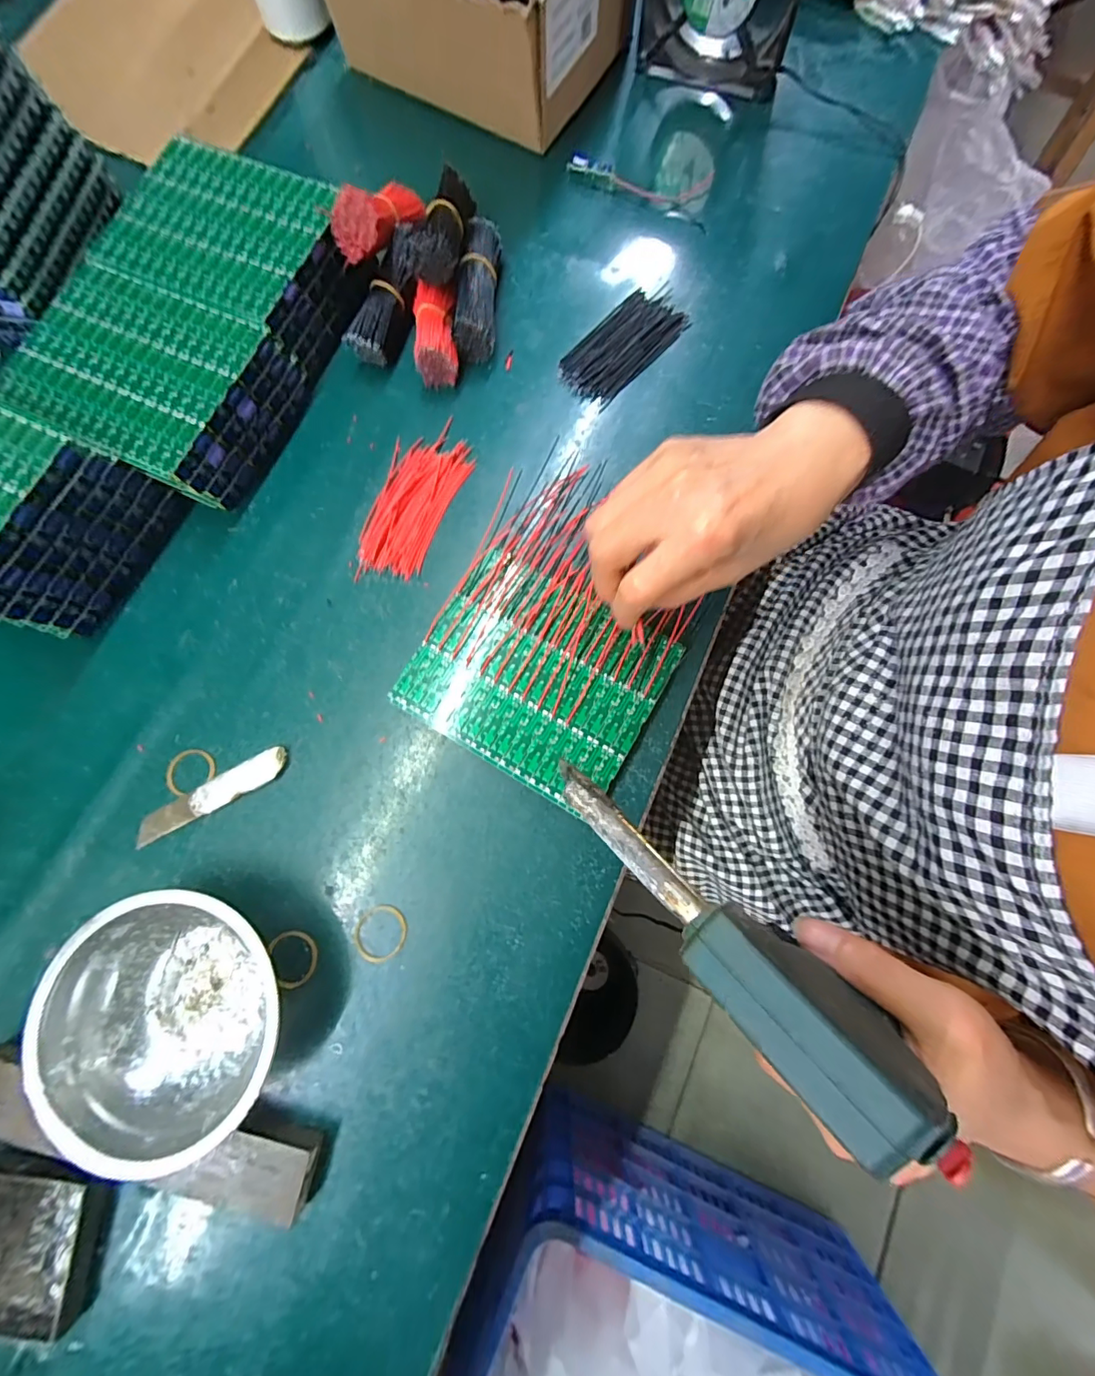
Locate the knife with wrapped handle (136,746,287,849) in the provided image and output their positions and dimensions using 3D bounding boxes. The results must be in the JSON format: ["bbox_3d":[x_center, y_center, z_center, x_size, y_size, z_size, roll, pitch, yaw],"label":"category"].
[{"bbox_3d":[-0.215,0.068,0.302,0.103,0.006,0.019,-28,79,-5],"label":"knife with wrapped handle"}]

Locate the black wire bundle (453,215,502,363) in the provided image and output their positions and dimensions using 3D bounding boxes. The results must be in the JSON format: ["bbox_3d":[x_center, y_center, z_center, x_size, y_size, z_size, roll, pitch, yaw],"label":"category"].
[{"bbox_3d":[-0.052,-0.307,0.362,0.029,0.029,0.102,3,78,2],"label":"black wire bundle"}]

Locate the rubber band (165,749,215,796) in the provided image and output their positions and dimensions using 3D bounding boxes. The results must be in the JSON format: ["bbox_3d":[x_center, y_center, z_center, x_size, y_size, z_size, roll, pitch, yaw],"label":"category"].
[{"bbox_3d":[-0.233,0.053,0.307,0.031,0.004,0.028,-34,81,-6],"label":"rubber band"}]

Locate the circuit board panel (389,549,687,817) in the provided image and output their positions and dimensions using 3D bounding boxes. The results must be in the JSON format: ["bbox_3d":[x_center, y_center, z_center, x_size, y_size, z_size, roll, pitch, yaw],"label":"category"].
[{"bbox_3d":[-0.007,-0.010,0.304,0.146,0.010,0.124,30,81,5],"label":"circuit board panel"}]

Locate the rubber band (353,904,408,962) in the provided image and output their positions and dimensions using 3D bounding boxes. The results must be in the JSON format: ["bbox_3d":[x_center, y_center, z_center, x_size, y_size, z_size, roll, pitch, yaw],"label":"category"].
[{"bbox_3d":[-0.101,0.148,0.283,0.030,0.004,0.034,44,82,9],"label":"rubber band"}]

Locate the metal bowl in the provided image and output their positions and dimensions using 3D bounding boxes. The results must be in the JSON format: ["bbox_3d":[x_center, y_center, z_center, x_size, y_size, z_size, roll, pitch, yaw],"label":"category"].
[{"bbox_3d":[-0.203,0.177,0.260,0.119,0.042,0.124,-5,78,0],"label":"metal bowl"}]

